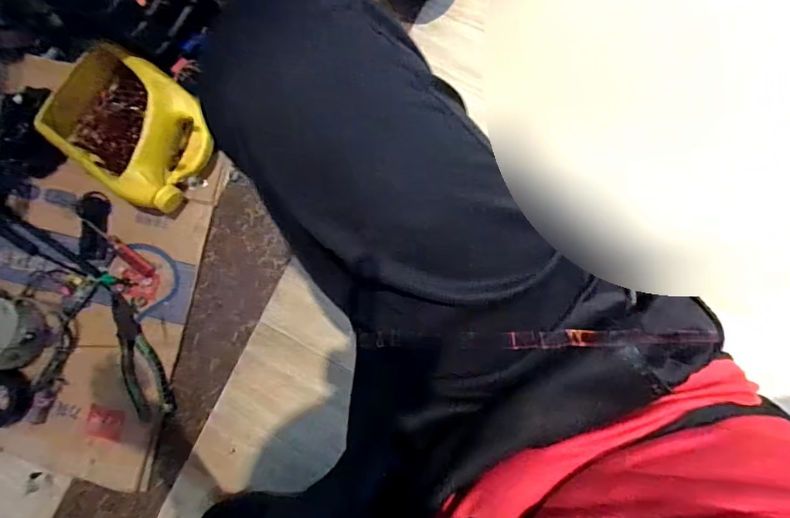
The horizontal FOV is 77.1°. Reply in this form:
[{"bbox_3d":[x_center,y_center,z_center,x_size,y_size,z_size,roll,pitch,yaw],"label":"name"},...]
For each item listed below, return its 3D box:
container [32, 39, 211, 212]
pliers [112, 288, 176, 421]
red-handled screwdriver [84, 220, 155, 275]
[{"bbox_3d":[-0.416,-0.211,0.795,0.247,0.114,0.187,35,91,6],"label":"container"},{"bbox_3d":[-0.395,0.144,0.765,0.063,0.022,0.203,-19,85,4],"label":"pliers"},{"bbox_3d":[-0.448,-0.024,0.793,0.144,0.021,0.024,38,91,6],"label":"red-handled screwdriver"}]

